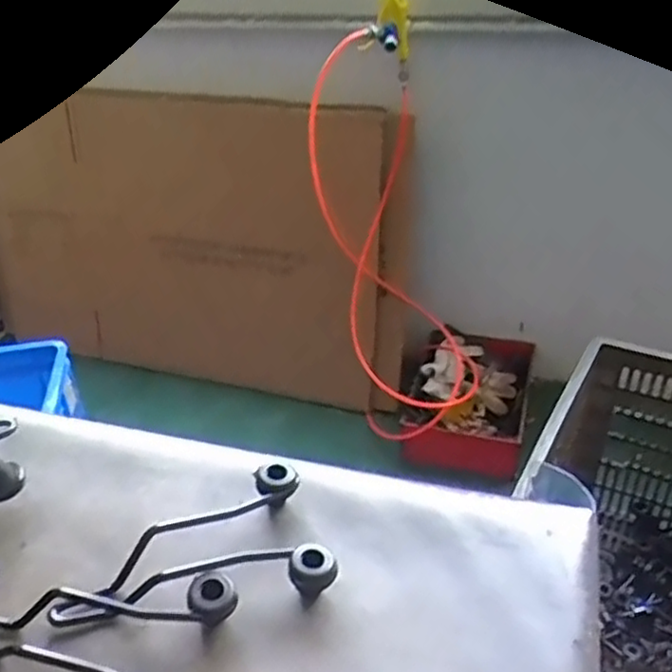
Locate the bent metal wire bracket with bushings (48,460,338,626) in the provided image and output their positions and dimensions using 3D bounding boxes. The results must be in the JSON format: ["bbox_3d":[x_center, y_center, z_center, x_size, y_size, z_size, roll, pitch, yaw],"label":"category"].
[{"bbox_3d":[-0.105,0.154,0.510,0.192,0.032,0.107,-10,36,-9],"label":"bent metal wire bracket with bushings"}]

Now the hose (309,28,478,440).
[{"bbox_3d":[0.139,-0.184,1.446,0.343,0.770,0.379,6,37,13],"label":"hose"}]

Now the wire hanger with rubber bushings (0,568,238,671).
[{"bbox_3d":[-0.156,0.186,0.471,0.196,0.036,0.112,16,40,25],"label":"wire hanger with rubber bushings"}]

